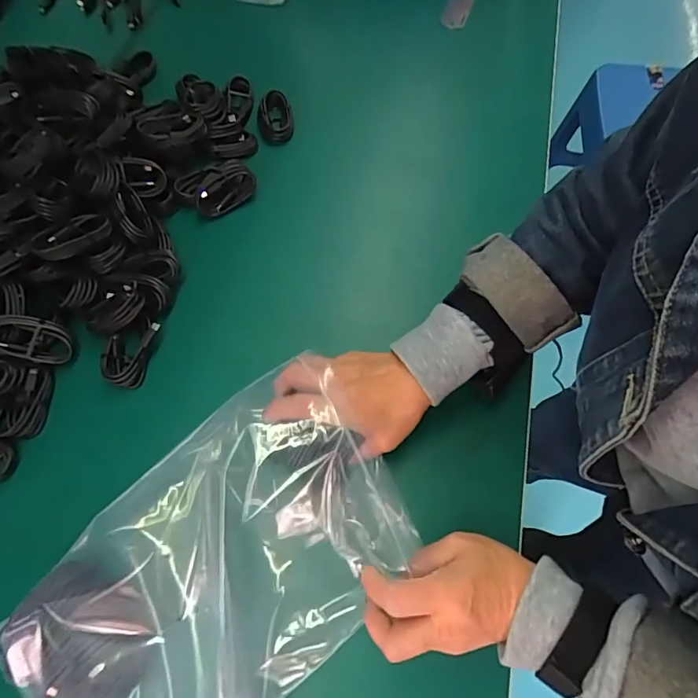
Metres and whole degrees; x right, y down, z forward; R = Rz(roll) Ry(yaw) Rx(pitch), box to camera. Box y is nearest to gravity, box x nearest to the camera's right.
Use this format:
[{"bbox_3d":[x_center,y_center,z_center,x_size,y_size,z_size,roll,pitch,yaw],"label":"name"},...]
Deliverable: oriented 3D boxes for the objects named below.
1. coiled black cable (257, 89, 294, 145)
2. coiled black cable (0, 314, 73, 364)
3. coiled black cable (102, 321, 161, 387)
[{"bbox_3d":[-0.094,-0.293,0.584,0.044,0.017,0.076,-8,66,-3],"label":"coiled black cable"},{"bbox_3d":[-0.306,-0.010,0.442,0.073,0.009,0.041,14,91,-22],"label":"coiled black cable"},{"bbox_3d":[-0.217,0.003,0.452,0.043,0.020,0.066,14,67,7],"label":"coiled black cable"}]

